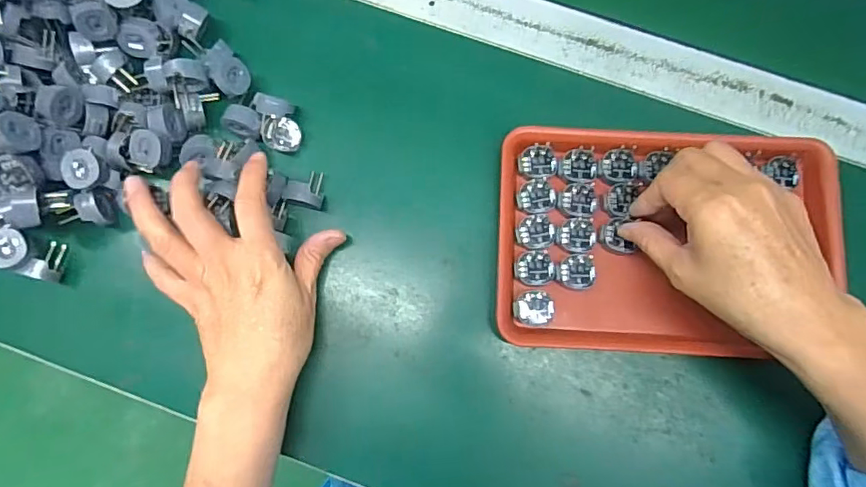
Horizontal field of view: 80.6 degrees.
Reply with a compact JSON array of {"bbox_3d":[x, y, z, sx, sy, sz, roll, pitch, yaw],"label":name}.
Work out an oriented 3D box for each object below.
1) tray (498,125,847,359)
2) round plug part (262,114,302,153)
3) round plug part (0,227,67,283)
[{"bbox_3d":[0.161,-0.003,0.364,0.224,0.044,0.156,2,81,0],"label":"tray"},{"bbox_3d":[-0.115,-0.083,0.391,0.027,0.022,0.023,-2,81,0],"label":"round plug part"},{"bbox_3d":[-0.290,0.007,0.363,0.038,0.031,0.027,19,81,3],"label":"round plug part"}]

